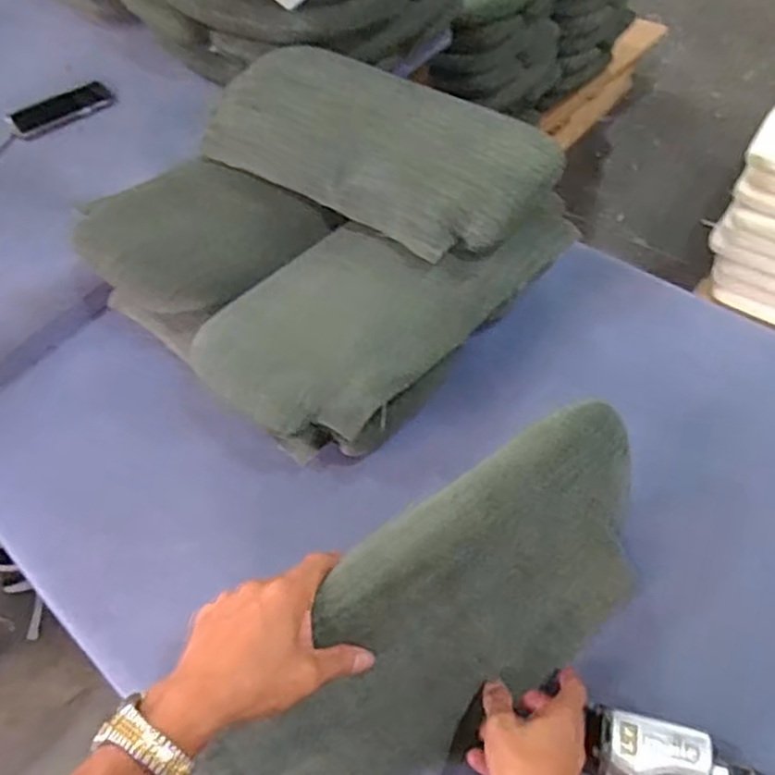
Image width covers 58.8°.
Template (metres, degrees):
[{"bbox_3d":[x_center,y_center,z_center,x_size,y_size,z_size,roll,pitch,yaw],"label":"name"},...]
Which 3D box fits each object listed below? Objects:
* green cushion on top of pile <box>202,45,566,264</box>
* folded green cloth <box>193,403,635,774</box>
[{"bbox_3d":[-0.018,-0.296,0.820,0.430,0.063,0.215,31,63,23],"label":"green cushion on top of pile"},{"bbox_3d":[0.045,0.191,0.547,0.405,0.230,0.037,-30,34,-17],"label":"folded green cloth"}]

